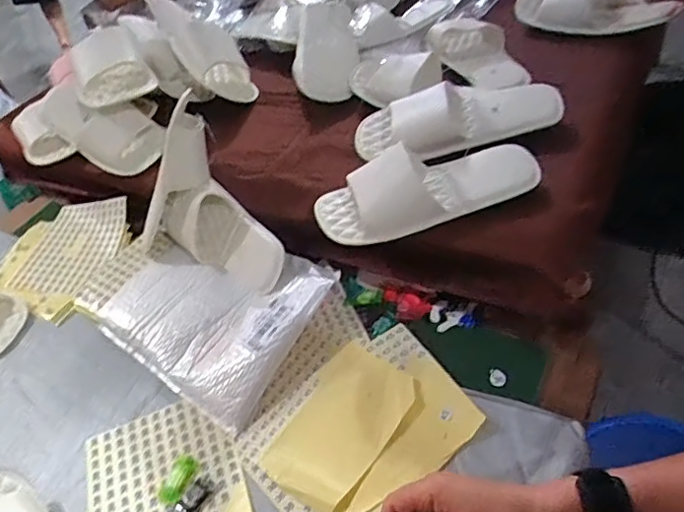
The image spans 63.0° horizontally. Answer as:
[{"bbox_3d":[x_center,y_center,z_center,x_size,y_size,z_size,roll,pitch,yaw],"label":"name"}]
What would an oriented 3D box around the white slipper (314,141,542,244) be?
[{"bbox_3d":[0.096,-0.084,0.638,0.257,0.068,0.097,-13,44,-1],"label":"white slipper"}]

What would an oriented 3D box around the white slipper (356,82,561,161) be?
[{"bbox_3d":[0.144,-0.187,0.730,0.253,0.057,0.110,-12,44,0],"label":"white slipper"}]

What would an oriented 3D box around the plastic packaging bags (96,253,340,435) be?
[{"bbox_3d":[-0.170,0.064,0.708,0.277,0.027,0.210,21,64,32],"label":"plastic packaging bags"}]

